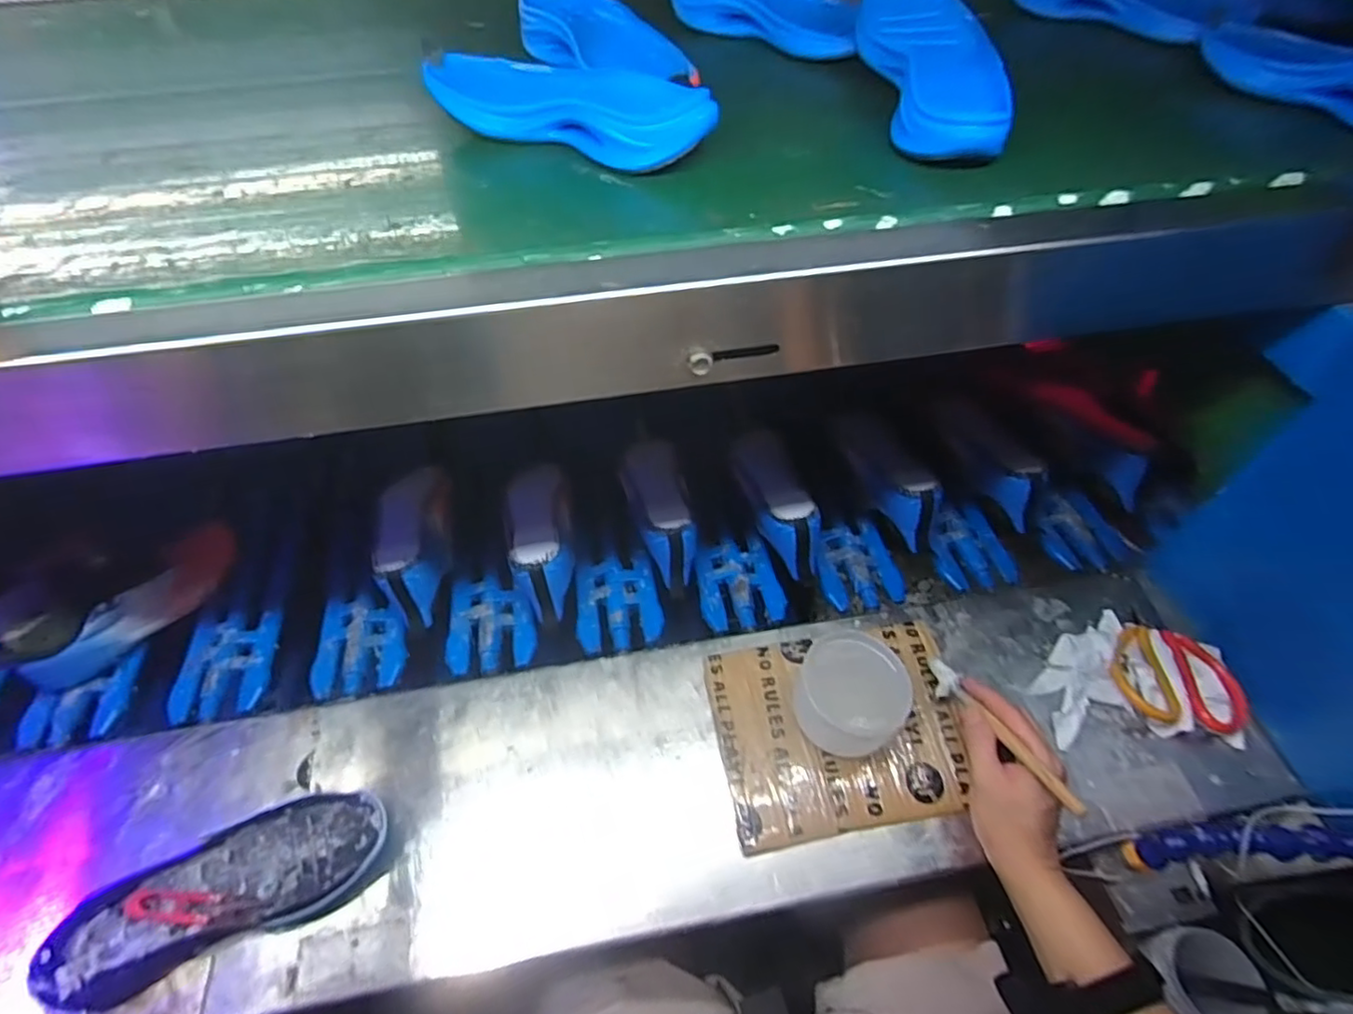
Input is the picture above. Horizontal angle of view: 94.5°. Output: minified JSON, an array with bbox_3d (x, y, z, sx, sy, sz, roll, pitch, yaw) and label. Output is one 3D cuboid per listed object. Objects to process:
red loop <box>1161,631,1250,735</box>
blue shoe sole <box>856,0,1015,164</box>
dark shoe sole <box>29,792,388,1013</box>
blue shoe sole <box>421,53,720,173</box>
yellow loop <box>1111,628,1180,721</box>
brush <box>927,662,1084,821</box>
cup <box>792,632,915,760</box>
[{"bbox_3d":[0.517,0.167,0.607,0.057,0.014,0.096,5,57,3],"label":"red loop"},{"bbox_3d":[0.197,-0.350,0.501,0.092,0.049,0.237,5,57,3],"label":"blue shoe sole"},{"bbox_3d":[-0.356,0.302,0.503,0.232,0.056,0.091,-21,59,-13],"label":"dark shoe sole"},{"bbox_3d":[-0.084,-0.298,0.463,0.233,0.043,0.077,30,62,18],"label":"blue shoe sole"},{"bbox_3d":[0.452,0.161,0.611,0.057,0.010,0.099,-1,50,-2],"label":"yellow loop"},{"bbox_3d":[0.269,0.187,0.526,0.017,0.024,0.180,-16,24,-10],"label":"brush"},{"bbox_3d":[0.157,0.168,0.561,0.087,0.055,0.094,0,57,0],"label":"cup"}]

